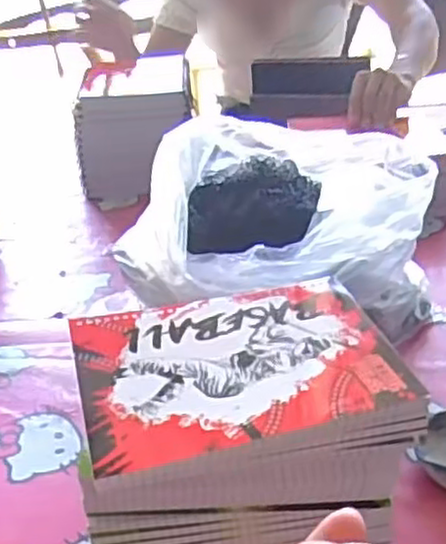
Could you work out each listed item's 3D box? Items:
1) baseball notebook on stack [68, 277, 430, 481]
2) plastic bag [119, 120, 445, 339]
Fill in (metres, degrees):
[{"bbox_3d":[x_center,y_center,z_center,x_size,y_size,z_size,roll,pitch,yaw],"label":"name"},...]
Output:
[{"bbox_3d":[0.007,0.056,0.474,0.194,0.007,0.144,-11,31,-12],"label":"baseball notebook on stack"},{"bbox_3d":[0.058,-0.038,0.729,0.285,0.190,0.249,-26,37,-33],"label":"plastic bag"}]

